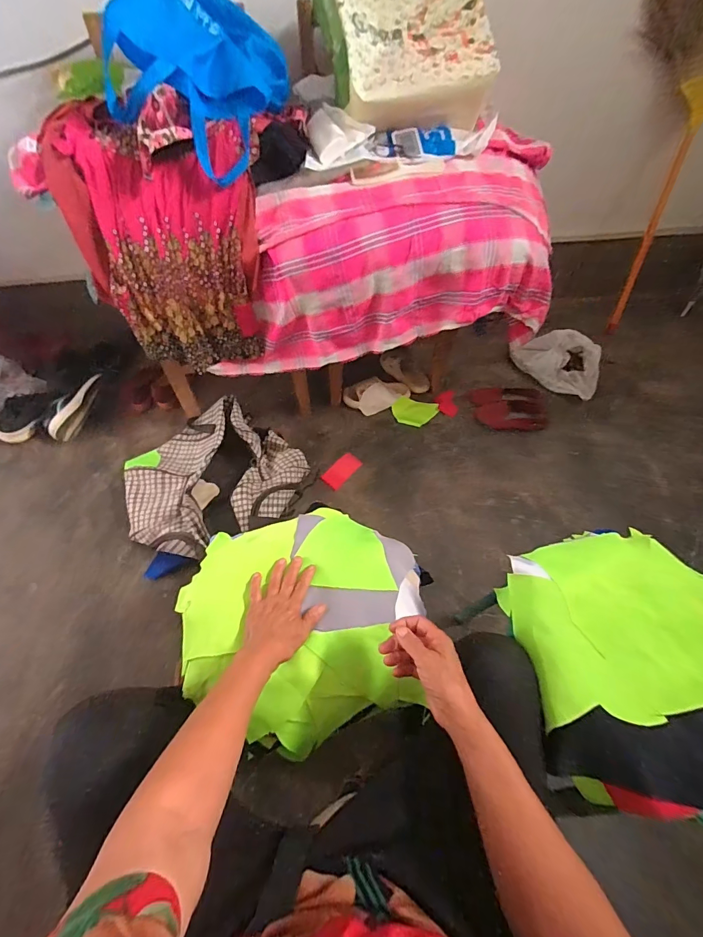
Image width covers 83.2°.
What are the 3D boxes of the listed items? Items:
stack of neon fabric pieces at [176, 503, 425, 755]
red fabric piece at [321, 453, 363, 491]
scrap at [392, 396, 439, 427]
[{"bbox_3d":[-0.080,0.226,0.628,0.383,0.090,0.344,12,59,3],"label":"stack of neon fabric pieces"},{"bbox_3d":[-0.030,0.006,1.240,0.071,0.004,0.138,34,58,20],"label":"red fabric piece"},{"bbox_3d":[0.226,-0.196,1.390,0.162,0.027,0.104,5,55,4],"label":"scrap"}]

